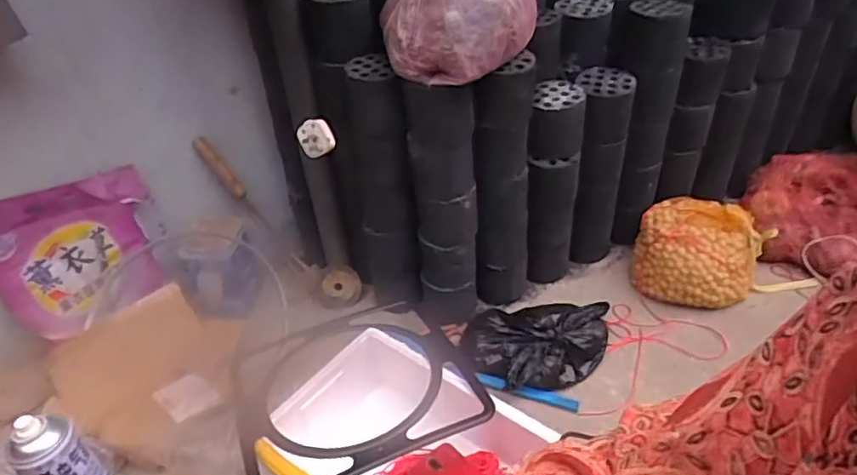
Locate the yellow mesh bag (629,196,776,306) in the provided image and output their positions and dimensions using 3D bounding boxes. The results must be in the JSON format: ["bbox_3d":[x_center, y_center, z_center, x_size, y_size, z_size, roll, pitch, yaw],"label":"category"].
[{"bbox_3d":[0.509,0.024,1.116,0.205,0.123,0.190,23,45,33],"label":"yellow mesh bag"}]

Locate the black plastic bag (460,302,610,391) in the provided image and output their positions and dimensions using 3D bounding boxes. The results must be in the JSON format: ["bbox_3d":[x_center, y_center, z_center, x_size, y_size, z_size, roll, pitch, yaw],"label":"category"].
[{"bbox_3d":[0.184,0.186,1.004,0.250,0.063,0.144,-6,36,0],"label":"black plastic bag"}]

